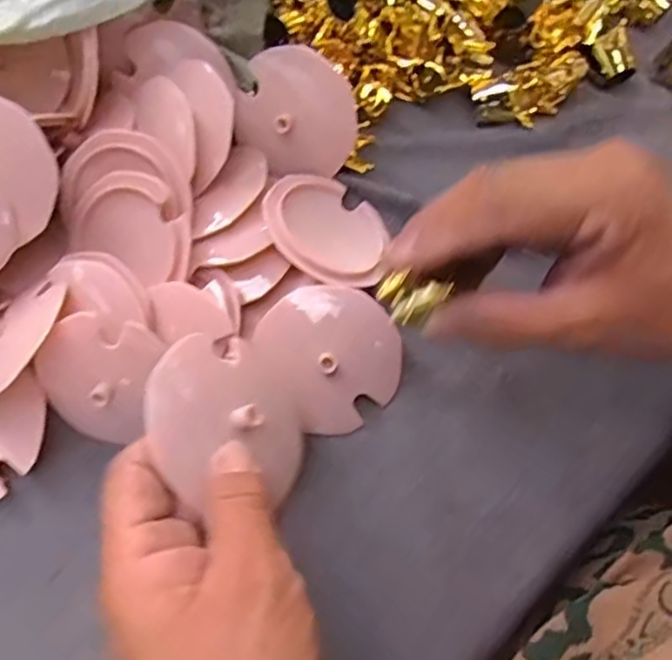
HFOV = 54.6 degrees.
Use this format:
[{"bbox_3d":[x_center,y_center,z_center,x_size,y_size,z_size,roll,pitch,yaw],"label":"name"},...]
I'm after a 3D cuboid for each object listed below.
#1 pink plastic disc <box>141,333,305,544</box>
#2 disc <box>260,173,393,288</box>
[{"bbox_3d":[-0.041,0.035,0.260,0.070,0.012,0.067,18,62,-39],"label":"pink plastic disc"},{"bbox_3d":[-0.004,-0.056,0.365,0.074,0.009,0.074,20,48,-24],"label":"disc"}]

